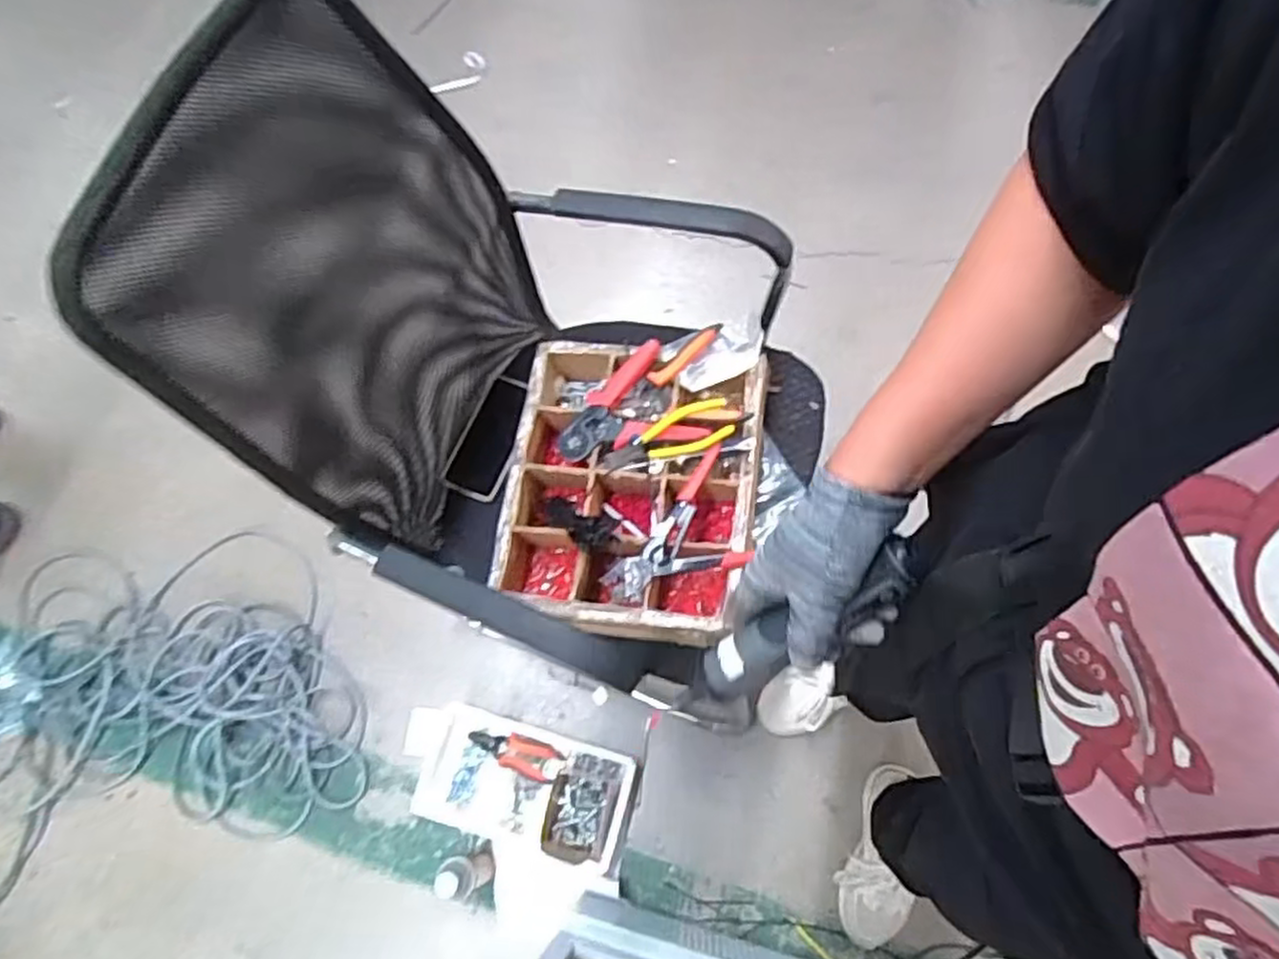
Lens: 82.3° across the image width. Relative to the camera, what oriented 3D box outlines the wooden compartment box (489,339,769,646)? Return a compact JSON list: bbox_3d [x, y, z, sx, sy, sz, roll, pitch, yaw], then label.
[{"bbox_3d":[-0.010,0.005,0.853,0.272,0.133,0.330,8,72,3],"label":"wooden compartment box"}]

